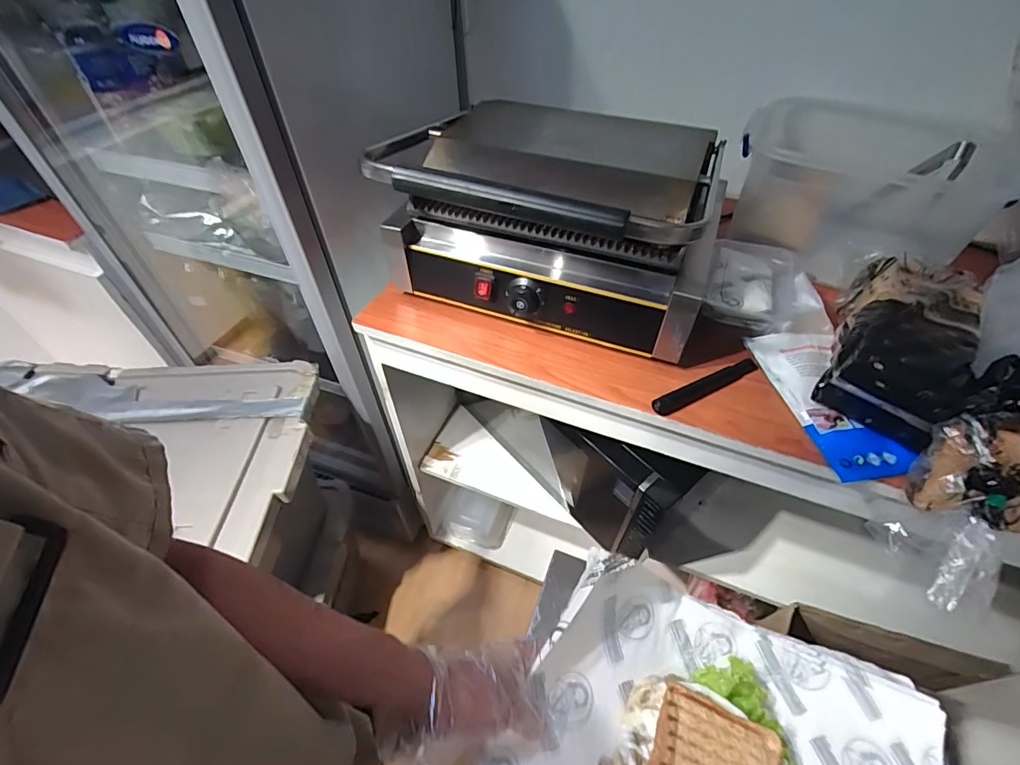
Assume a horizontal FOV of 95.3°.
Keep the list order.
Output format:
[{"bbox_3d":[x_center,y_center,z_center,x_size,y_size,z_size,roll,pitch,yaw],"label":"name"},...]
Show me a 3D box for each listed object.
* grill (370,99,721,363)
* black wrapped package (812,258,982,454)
[{"bbox_3d":[0.054,-0.213,0.638,0.410,0.229,0.313,16,51,14],"label":"grill"},{"bbox_3d":[0.465,-0.046,0.557,0.117,0.113,0.243,27,54,22],"label":"black wrapped package"}]

